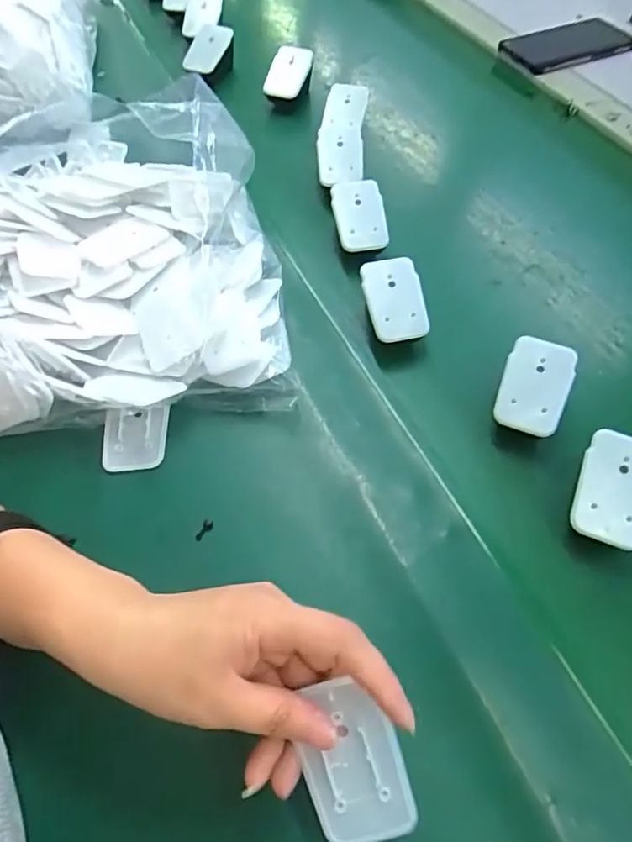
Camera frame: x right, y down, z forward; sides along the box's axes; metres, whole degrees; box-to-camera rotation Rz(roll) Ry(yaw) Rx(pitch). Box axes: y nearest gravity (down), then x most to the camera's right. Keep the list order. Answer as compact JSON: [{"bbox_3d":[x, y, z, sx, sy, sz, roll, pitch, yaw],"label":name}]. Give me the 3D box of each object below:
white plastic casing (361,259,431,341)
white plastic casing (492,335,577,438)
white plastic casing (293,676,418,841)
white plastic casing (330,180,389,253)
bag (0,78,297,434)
[{"bbox_3d":[0.062,-0.095,0.438,0.042,0.007,0.067,-13,79,3],"label":"white plastic casing"},{"bbox_3d":[0.152,-0.025,0.388,0.044,0.007,0.065,19,83,16],"label":"white plastic casing"},{"bbox_3d":[0.016,0.155,0.254,0.044,0.005,0.067,-16,79,5],"label":"white plastic casing"},{"bbox_3d":[0.038,-0.181,0.493,0.043,0.010,0.064,-7,81,-2],"label":"white plastic casing"},{"bbox_3d":[-0.169,-0.148,0.462,0.268,0.090,0.314,-5,57,-2],"label":"bag"}]

